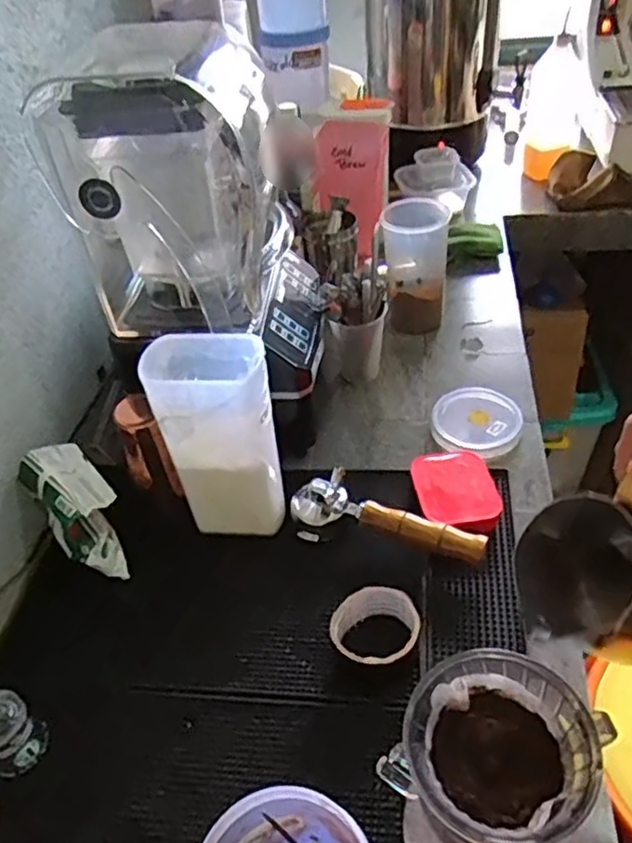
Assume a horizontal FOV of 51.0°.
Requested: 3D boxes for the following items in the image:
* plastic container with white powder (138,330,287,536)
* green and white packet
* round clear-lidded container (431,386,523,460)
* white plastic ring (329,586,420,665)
[{"bbox_3d":[-0.100,0.020,0.728,0.117,0.243,0.080,-4,43,3],"label":"plastic container with white powder"},{"bbox_3d":[-0.264,0.103,0.745,0.074,0.120,0.117,-31,48,-24],"label":"green and white packet"},{"bbox_3d":[0.215,0.002,0.890,0.113,0.026,0.126,-1,43,6],"label":"round clear-lidded container"},{"bbox_3d":[0.058,0.205,0.648,0.087,0.040,0.075,-28,47,-21],"label":"white plastic ring"}]

